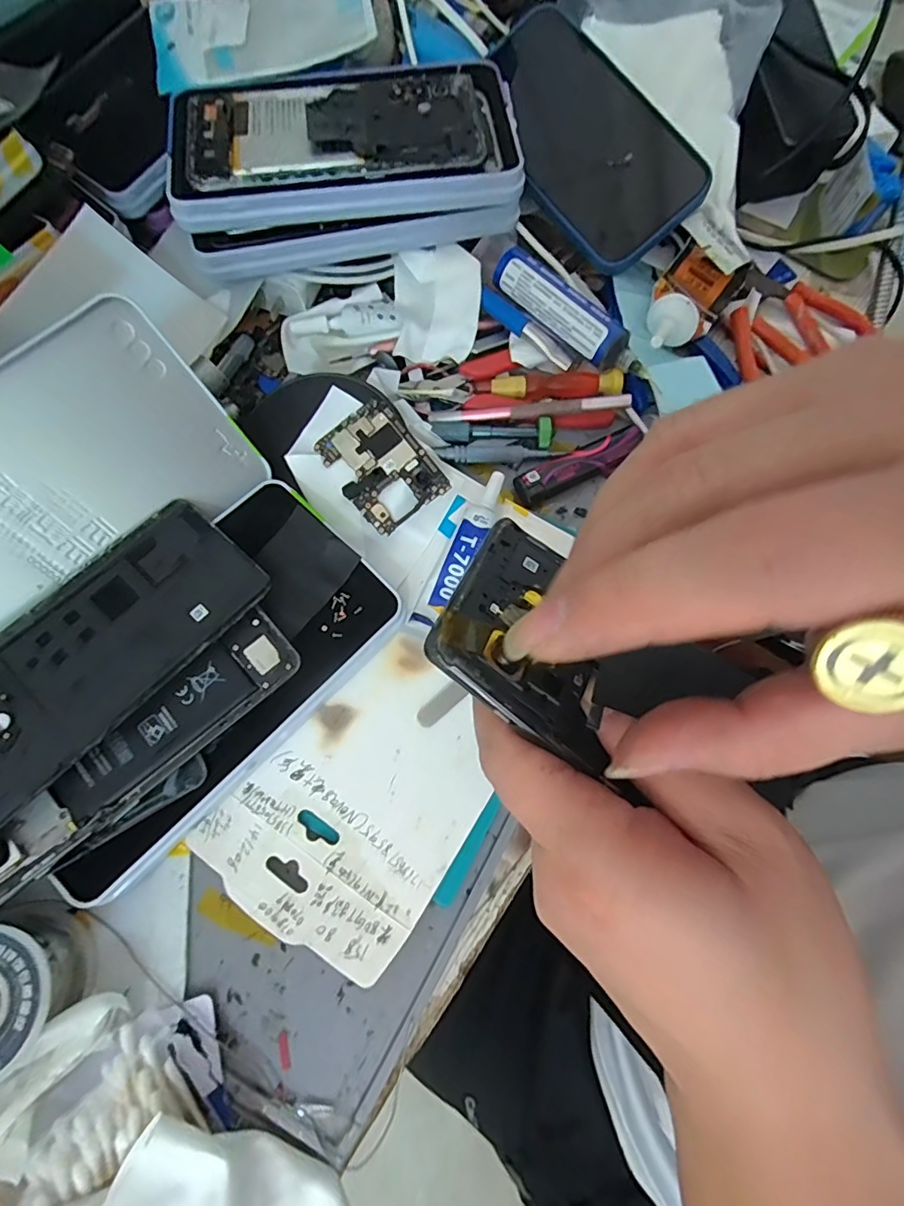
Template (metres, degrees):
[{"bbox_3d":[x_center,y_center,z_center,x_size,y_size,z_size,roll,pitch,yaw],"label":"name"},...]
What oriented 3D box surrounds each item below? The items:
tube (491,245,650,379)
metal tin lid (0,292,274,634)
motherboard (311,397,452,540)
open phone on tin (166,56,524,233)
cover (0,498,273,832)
[{"bbox_3d":[0.069,-0.169,0.307,0.109,0.022,0.019,44,76,12],"label":"tube"},{"bbox_3d":[-0.188,-0.041,0.231,0.189,0.097,0.009,-45,36,-13],"label":"metal tin lid"},{"bbox_3d":[-0.039,-0.074,0.280,0.047,0.004,0.065,-40,85,0],"label":"motherboard"},{"bbox_3d":[-0.059,-0.253,0.296,0.186,0.040,0.103,-9,72,-5],"label":"open phone on tin"},{"bbox_3d":[-0.163,0.024,0.231,0.071,0.010,0.159,40,75,11],"label":"cover"}]

